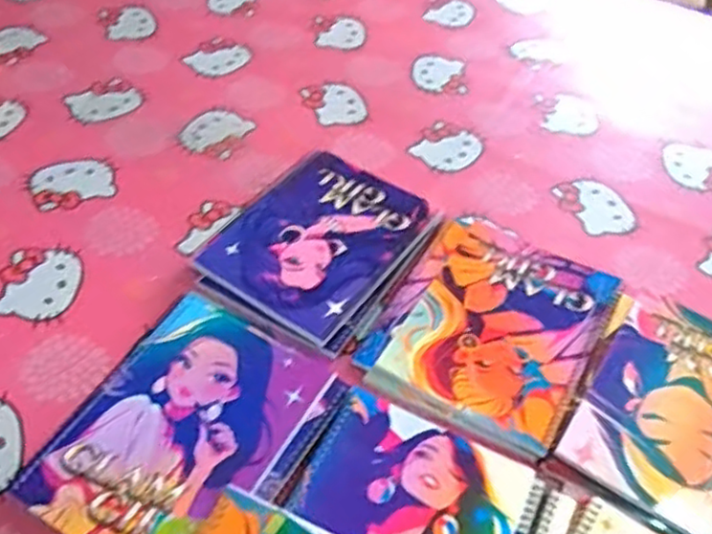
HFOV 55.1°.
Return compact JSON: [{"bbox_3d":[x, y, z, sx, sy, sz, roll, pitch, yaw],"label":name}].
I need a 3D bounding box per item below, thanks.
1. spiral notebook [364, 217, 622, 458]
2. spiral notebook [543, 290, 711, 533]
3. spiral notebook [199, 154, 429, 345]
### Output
[{"bbox_3d":[0.123,0.054,0.590,0.159,0.022,0.204,22,51,15],"label":"spiral notebook"},{"bbox_3d":[0.265,0.121,0.544,0.165,0.020,0.204,24,52,16],"label":"spiral notebook"},{"bbox_3d":[-0.034,-0.032,0.644,0.150,0.010,0.199,30,54,20],"label":"spiral notebook"}]

